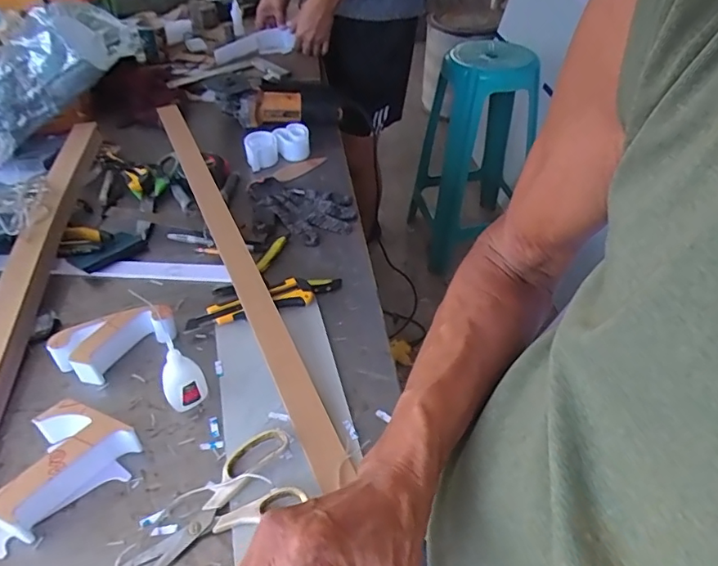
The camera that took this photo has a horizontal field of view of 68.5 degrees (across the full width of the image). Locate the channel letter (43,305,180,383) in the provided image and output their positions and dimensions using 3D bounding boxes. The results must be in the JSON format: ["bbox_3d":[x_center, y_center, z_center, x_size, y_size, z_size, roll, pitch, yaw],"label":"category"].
[{"bbox_3d":[-0.297,0.070,0.646,0.136,0.046,0.064,-29,51,-28],"label":"channel letter"}]

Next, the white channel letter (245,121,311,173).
[{"bbox_3d":[-0.154,-0.264,1.005,0.127,0.039,0.069,-13,45,-16],"label":"white channel letter"}]

